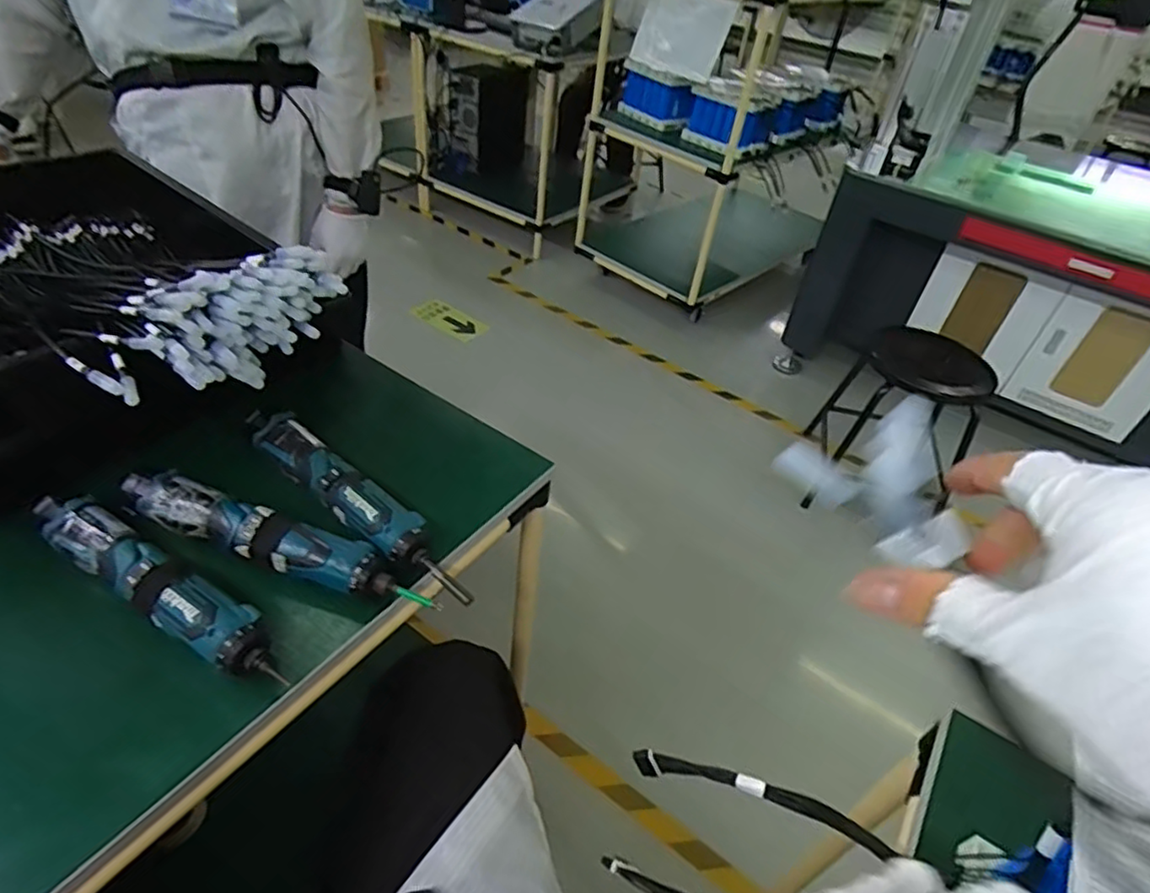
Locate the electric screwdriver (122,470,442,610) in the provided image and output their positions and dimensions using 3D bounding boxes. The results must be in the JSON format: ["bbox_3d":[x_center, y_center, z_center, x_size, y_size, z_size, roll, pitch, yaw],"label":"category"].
[{"bbox_3d":[-0.266,0.080,0.558,0.290,0.039,0.044,16,42,10],"label":"electric screwdriver"}]

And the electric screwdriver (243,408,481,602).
[{"bbox_3d":[-0.212,0.048,0.608,0.281,0.048,0.050,31,47,24],"label":"electric screwdriver"}]

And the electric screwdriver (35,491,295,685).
[{"bbox_3d":[-0.330,0.108,0.508,0.249,0.038,0.042,24,44,18],"label":"electric screwdriver"}]

